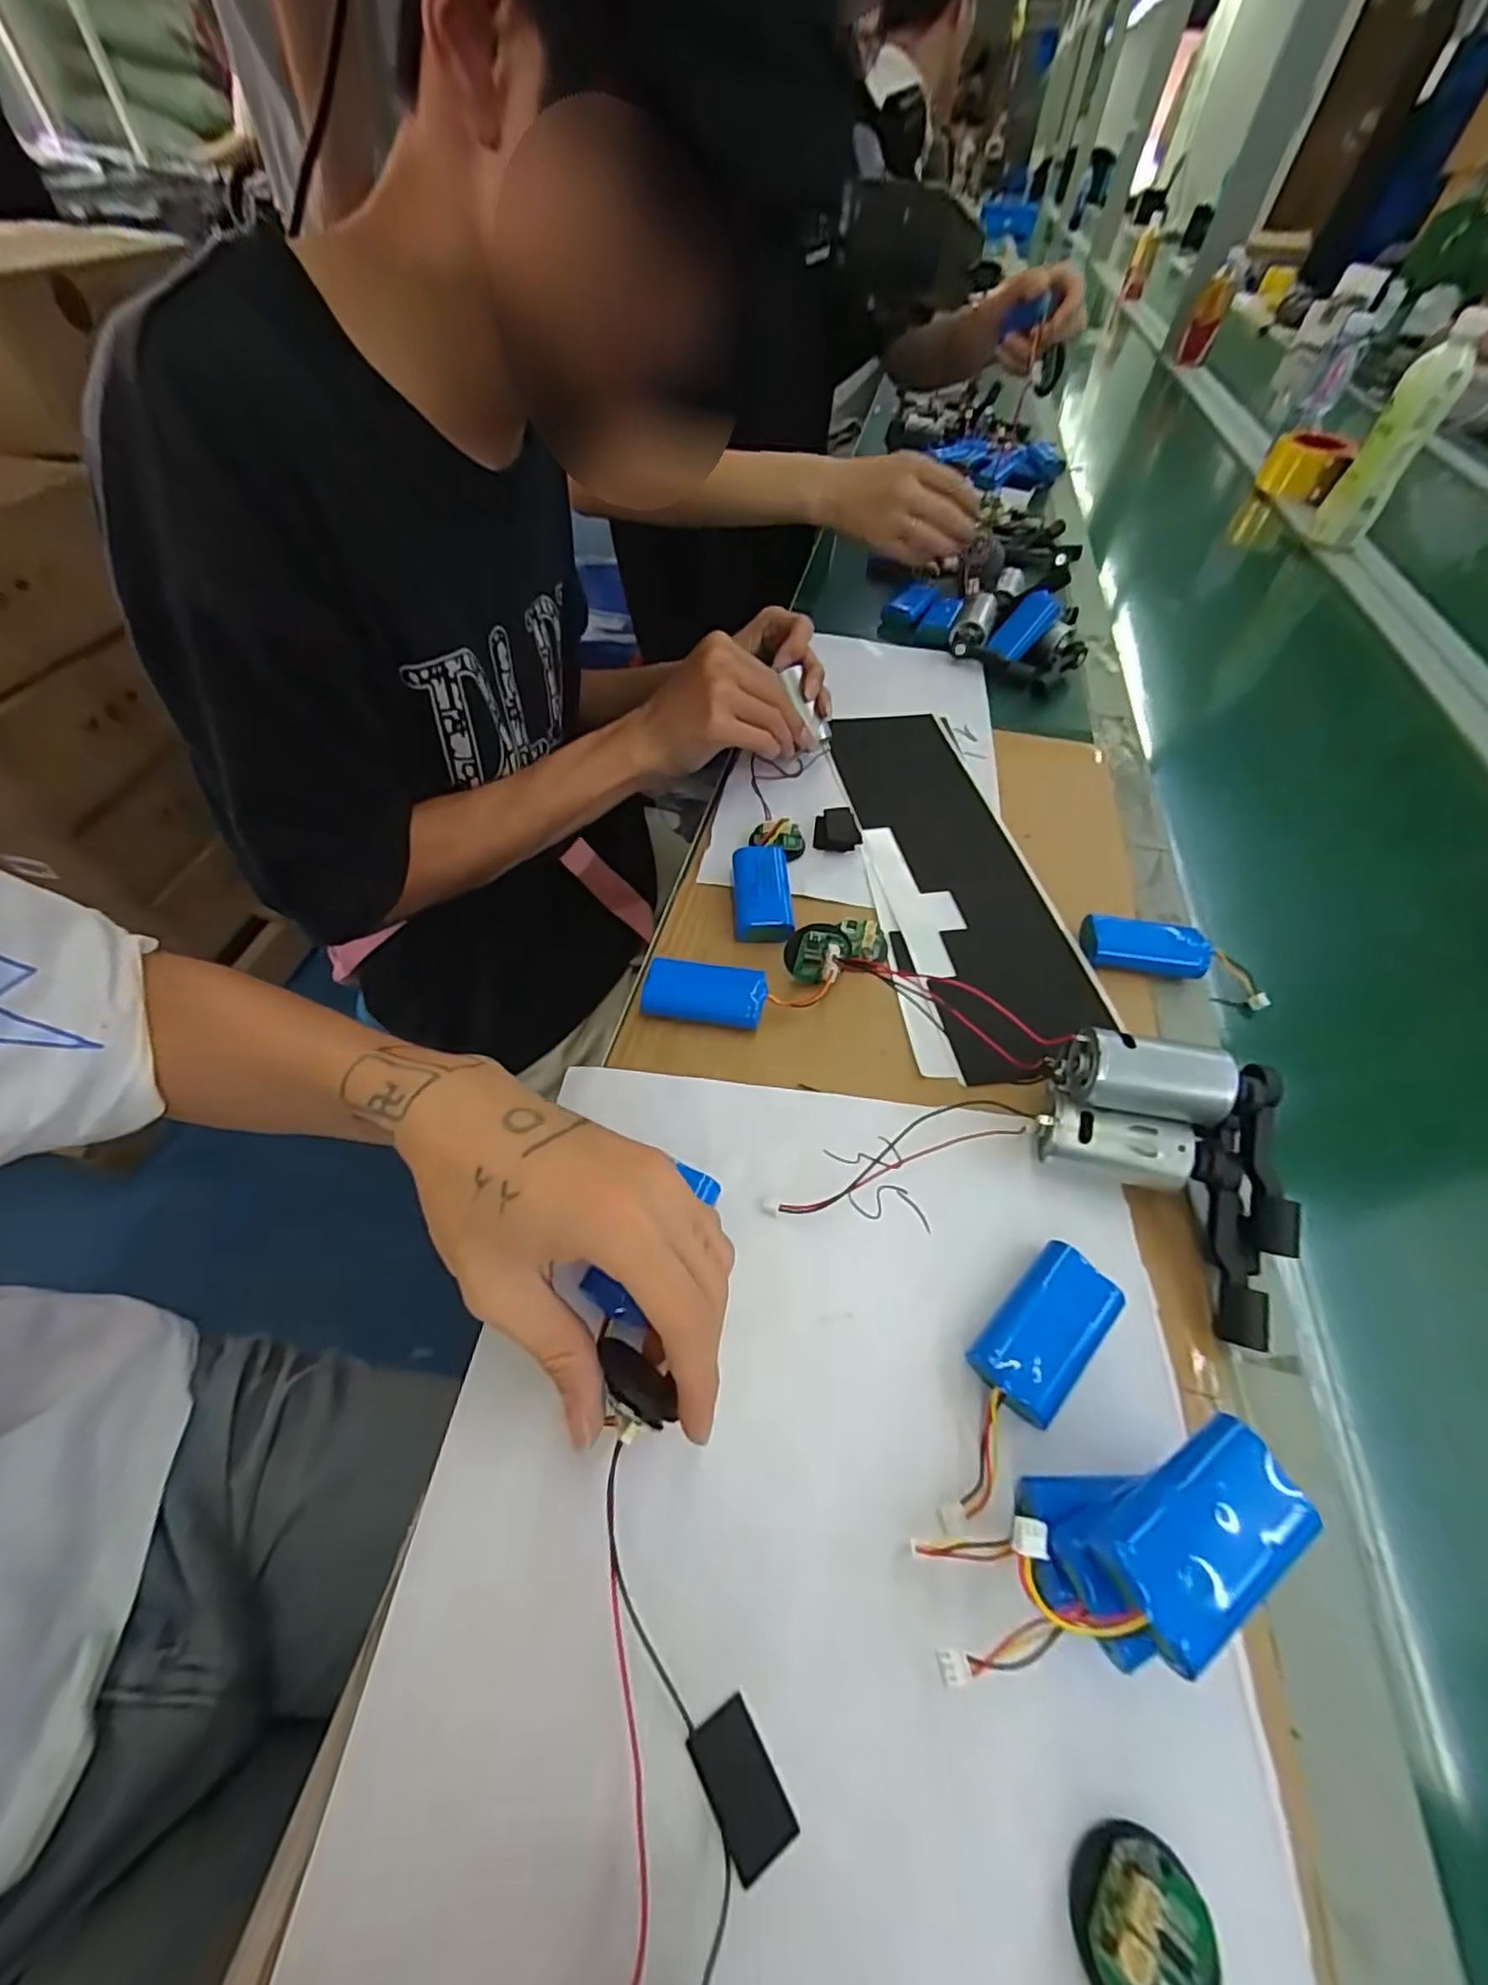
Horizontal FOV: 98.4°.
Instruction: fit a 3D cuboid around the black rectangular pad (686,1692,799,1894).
[{"bbox_3d":[-0.001,0.243,0.197,0.020,0.004,0.035,-26,59,-19],"label":"black rectangular pad"}]

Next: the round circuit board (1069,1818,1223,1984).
[{"bbox_3d":[0.114,0.265,0.180,0.037,0.015,0.037,1,54,-1],"label":"round circuit board"}]

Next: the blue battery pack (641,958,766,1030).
[{"bbox_3d":[-0.022,0.001,0.364,0.066,0.021,0.033,6,54,3],"label":"blue battery pack"}]

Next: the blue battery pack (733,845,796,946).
[{"bbox_3d":[0.011,-0.063,0.412,0.036,0.020,0.071,-1,54,-2],"label":"blue battery pack"}]

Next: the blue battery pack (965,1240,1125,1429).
[{"bbox_3d":[0.125,0.139,0.267,0.068,0.019,0.036,-37,63,-25],"label":"blue battery pack"}]

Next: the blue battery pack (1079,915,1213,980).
[{"bbox_3d":[0.246,-0.027,0.398,0.069,0.025,0.030,7,54,3],"label":"blue battery pack"}]

